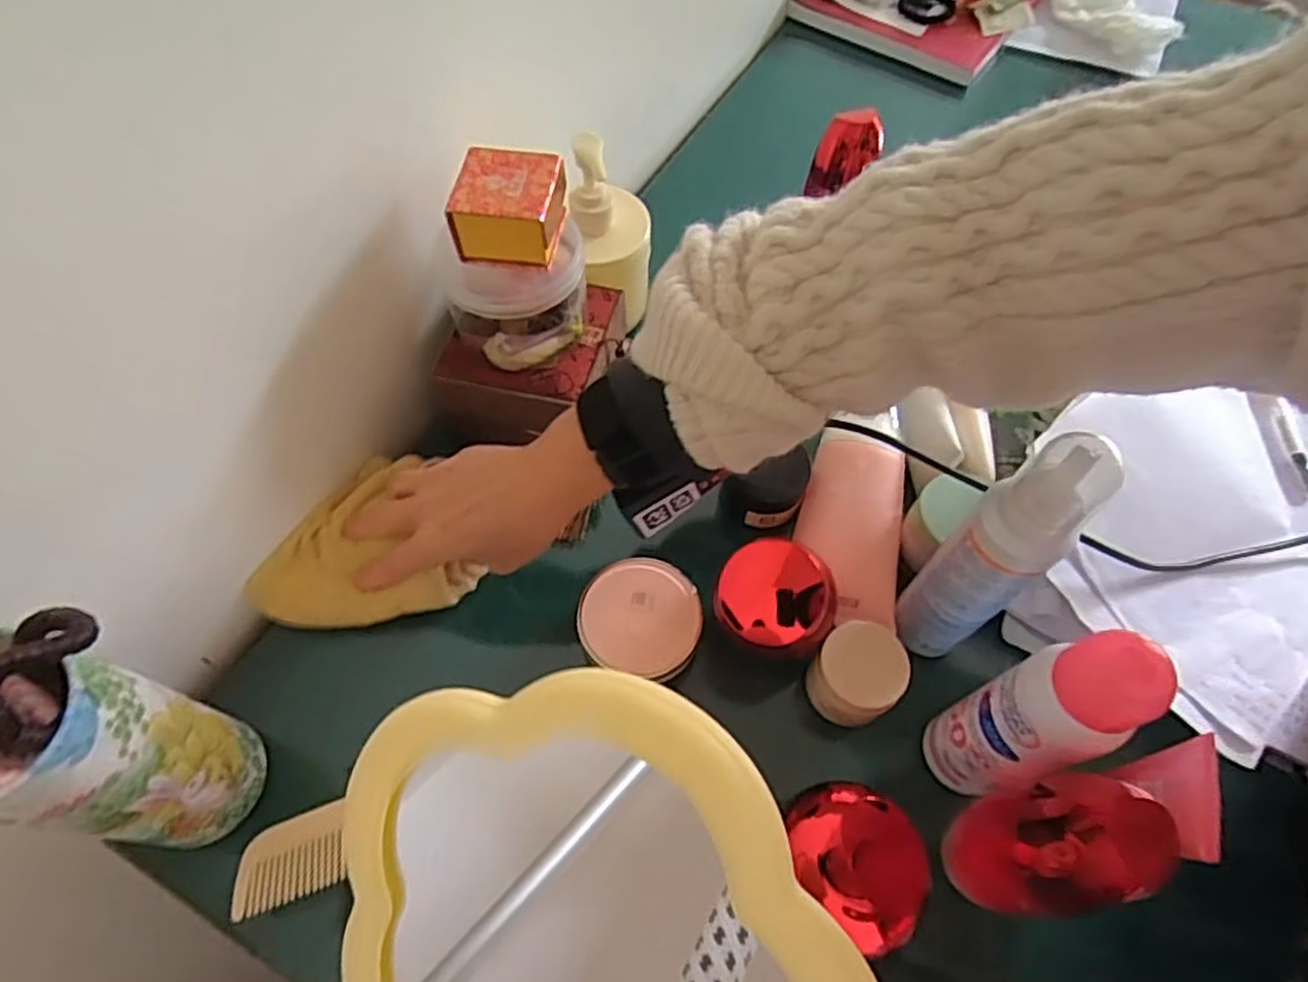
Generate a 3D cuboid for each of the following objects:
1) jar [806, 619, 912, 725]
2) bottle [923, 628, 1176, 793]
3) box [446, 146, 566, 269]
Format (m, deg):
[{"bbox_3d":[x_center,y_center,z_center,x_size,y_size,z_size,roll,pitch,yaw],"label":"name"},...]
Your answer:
[{"bbox_3d":[0.114,0.105,0.424,0.046,0.043,0.050,0,61,0],"label":"jar"},{"bbox_3d":[0.174,0.104,0.342,0.043,0.149,0.042,0,61,0],"label":"bottle"},{"bbox_3d":[-0.079,-0.155,0.411,0.054,0.040,0.049,7,61,4],"label":"box"}]

